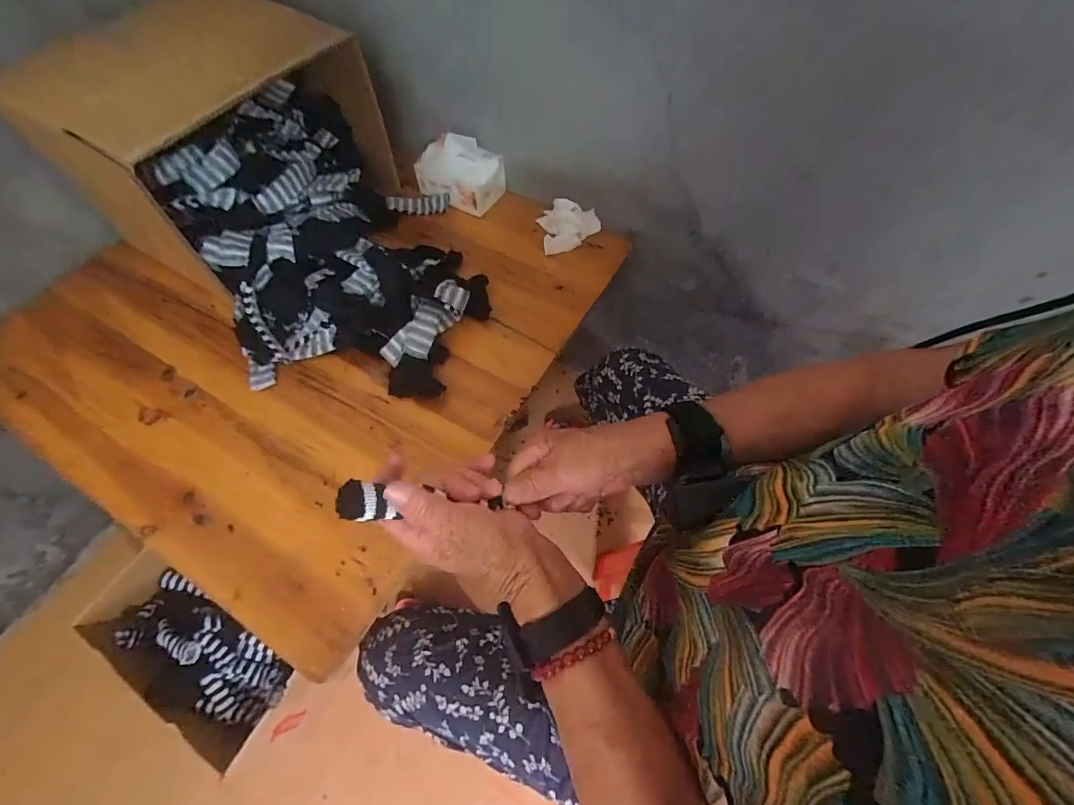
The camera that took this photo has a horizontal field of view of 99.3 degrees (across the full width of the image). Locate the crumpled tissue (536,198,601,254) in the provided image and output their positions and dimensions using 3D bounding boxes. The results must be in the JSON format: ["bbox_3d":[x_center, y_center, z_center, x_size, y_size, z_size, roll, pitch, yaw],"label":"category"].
[{"bbox_3d":[0.044,-0.310,0.791,0.105,0.035,0.097,-35,67,-17],"label":"crumpled tissue"}]

